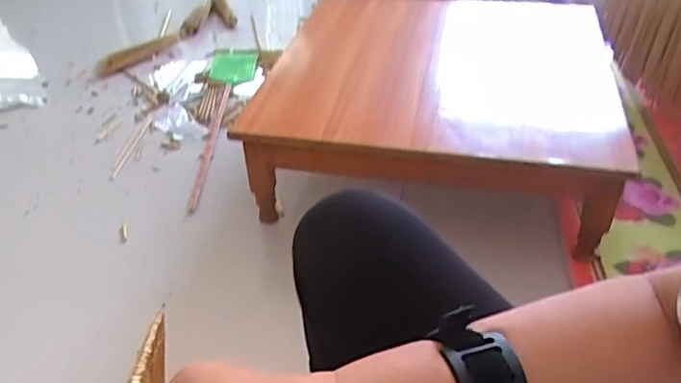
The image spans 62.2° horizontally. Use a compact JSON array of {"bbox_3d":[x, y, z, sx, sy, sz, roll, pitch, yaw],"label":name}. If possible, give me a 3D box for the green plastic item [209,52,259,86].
[{"bbox_3d":[-0.318,-0.368,1.679,0.137,0.021,0.169,1,40,2],"label":"green plastic item"}]

